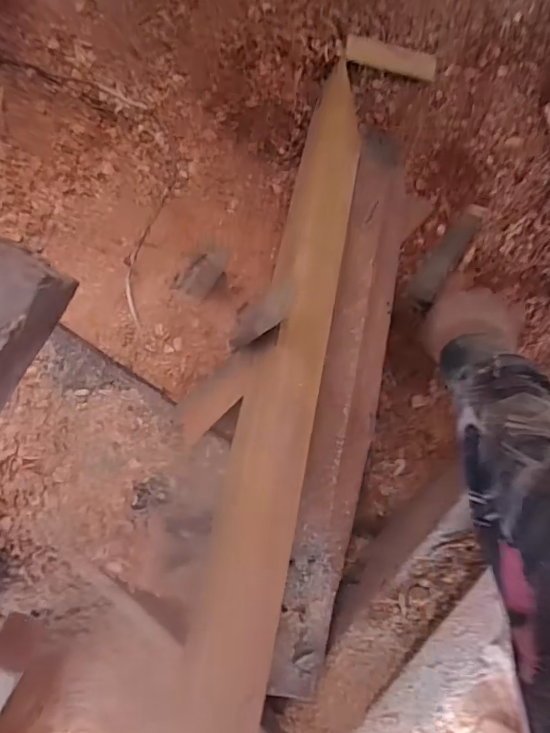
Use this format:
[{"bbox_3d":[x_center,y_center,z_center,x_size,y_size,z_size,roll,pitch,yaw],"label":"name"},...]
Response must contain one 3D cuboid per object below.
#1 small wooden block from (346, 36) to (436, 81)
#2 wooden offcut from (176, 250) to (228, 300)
[{"bbox_3d":[0.152,-0.403,0.644,0.123,0.007,0.030,5,102,-12],"label":"small wooden block"},{"bbox_3d":[-0.071,-0.094,0.502,0.029,0.017,0.063,39,90,-8],"label":"wooden offcut"}]

